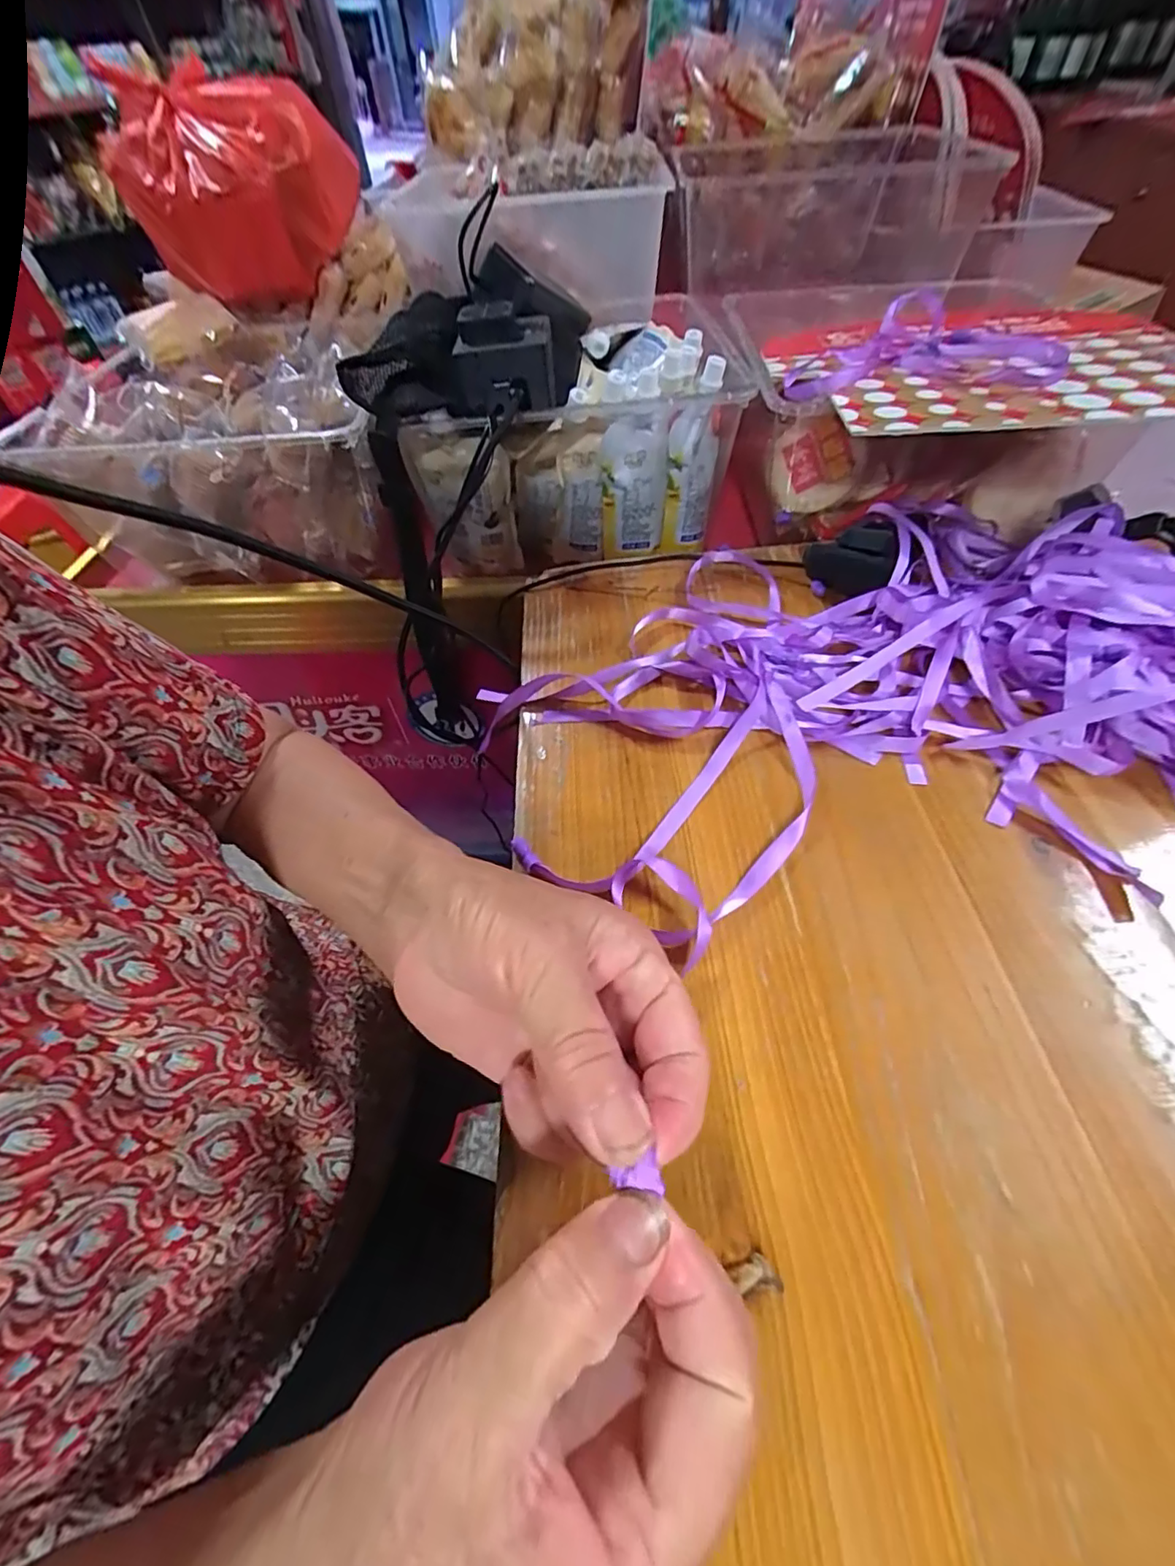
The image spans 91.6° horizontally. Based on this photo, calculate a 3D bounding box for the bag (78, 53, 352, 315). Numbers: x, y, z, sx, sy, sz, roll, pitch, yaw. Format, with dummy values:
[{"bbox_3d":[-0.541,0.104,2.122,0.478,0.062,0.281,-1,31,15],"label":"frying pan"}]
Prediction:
[{"bbox_3d":[-0.345,-0.590,0.577,0.203,0.145,0.156,-21,53,-10],"label":"bag"}]

